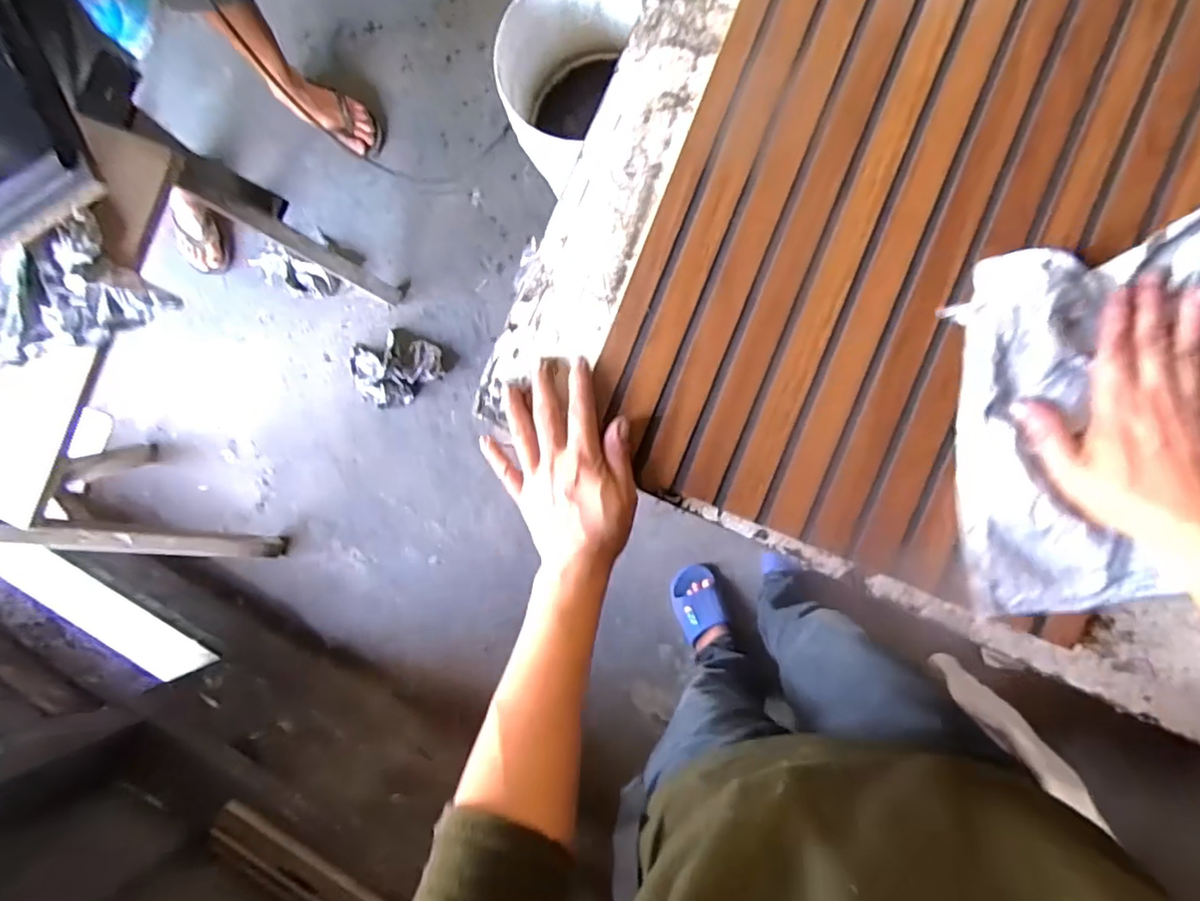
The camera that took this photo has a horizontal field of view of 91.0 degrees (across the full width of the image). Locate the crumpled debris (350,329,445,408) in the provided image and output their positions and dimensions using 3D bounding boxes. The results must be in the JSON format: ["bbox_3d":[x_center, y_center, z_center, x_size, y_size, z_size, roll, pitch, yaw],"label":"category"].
[{"bbox_3d":[-0.457,-0.184,1.305,0.214,0.057,0.165,-11,87,5],"label":"crumpled debris"}]

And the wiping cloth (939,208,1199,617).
[{"bbox_3d":[0.355,-0.028,0.382,0.244,0.033,0.245,-8,88,6],"label":"wiping cloth"}]

